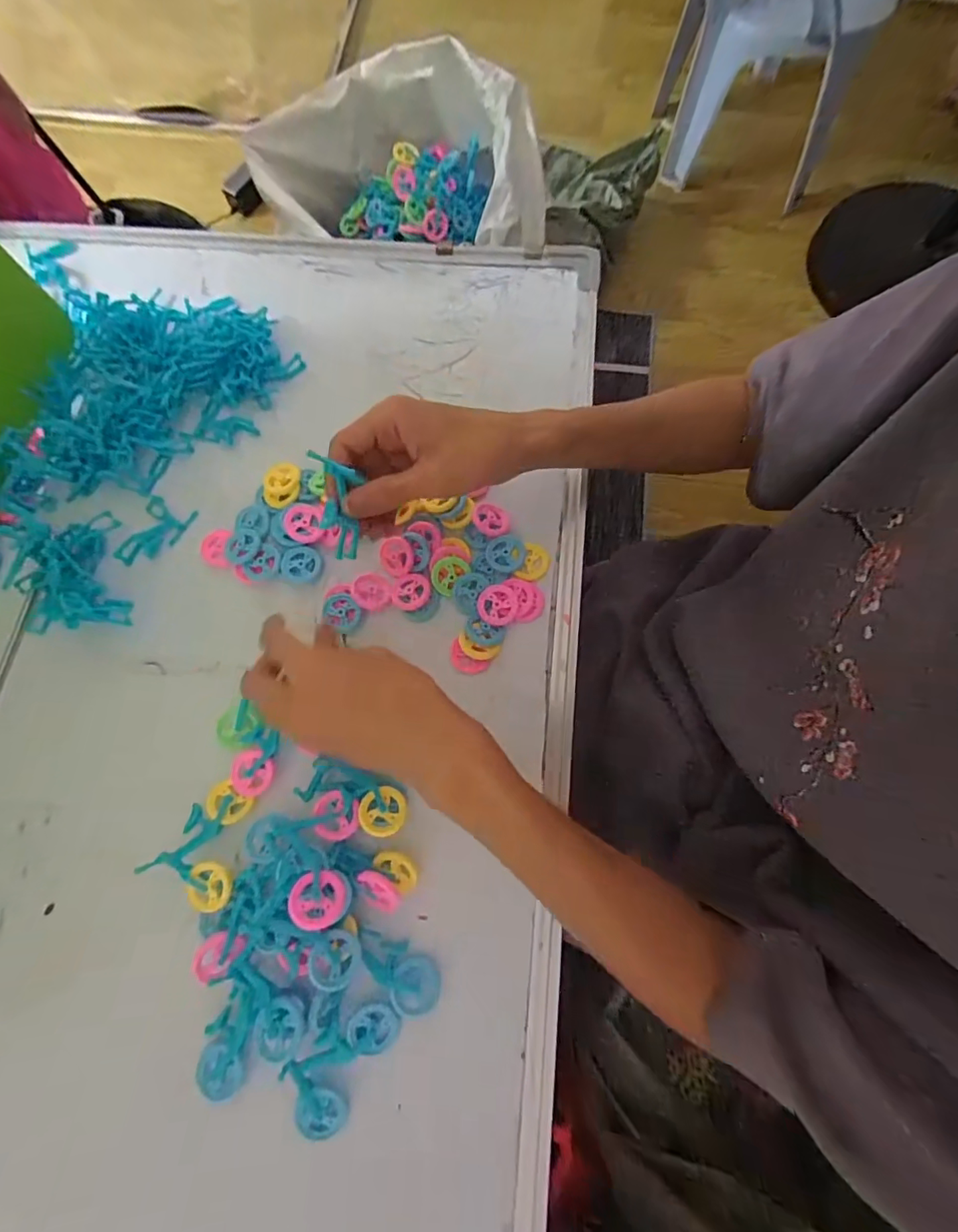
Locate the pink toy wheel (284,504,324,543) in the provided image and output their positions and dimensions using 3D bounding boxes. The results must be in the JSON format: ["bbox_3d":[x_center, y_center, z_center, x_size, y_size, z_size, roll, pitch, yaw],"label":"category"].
[{"bbox_3d":[-0.134,-0.070,0.381,0.029,0.009,0.030,-1,73,2],"label":"pink toy wheel"}]

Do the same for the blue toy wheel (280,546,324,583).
[{"bbox_3d":[-0.135,-0.039,0.378,0.031,0.005,0.028,5,74,3],"label":"blue toy wheel"}]

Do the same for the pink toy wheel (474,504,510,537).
[{"bbox_3d":[0.009,-0.073,0.379,0.025,0.006,0.030,-31,75,-7],"label":"pink toy wheel"}]

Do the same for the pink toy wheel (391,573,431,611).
[{"bbox_3d":[-0.050,-0.018,0.368,0.029,0.004,0.028,-1,73,2],"label":"pink toy wheel"}]

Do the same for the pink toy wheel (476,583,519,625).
[{"bbox_3d":[0.014,-0.008,0.360,0.029,0.006,0.029,-1,73,2],"label":"pink toy wheel"}]

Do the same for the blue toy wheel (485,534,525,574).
[{"bbox_3d":[0.020,-0.047,0.373,0.028,0.004,0.029,8,74,4],"label":"blue toy wheel"}]

